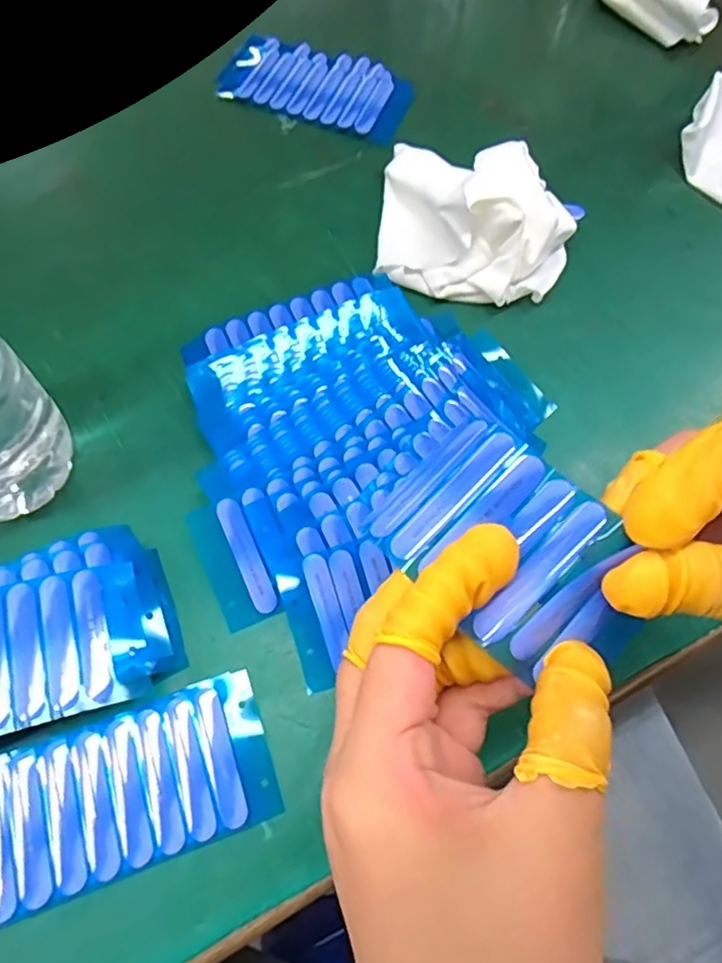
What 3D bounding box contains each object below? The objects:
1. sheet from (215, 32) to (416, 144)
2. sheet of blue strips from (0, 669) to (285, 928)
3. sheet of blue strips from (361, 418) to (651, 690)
[{"bbox_3d":[-0.029,-0.262,0.401,0.127,0.004,0.069,20,67,7],"label":"sheet"},{"bbox_3d":[-0.096,0.119,0.229,0.123,0.004,0.054,-18,68,-10],"label":"sheet of blue strips"},{"bbox_3d":[0.045,0.019,0.183,0.052,0.013,0.077,-46,70,-2],"label":"sheet of blue strips"}]

